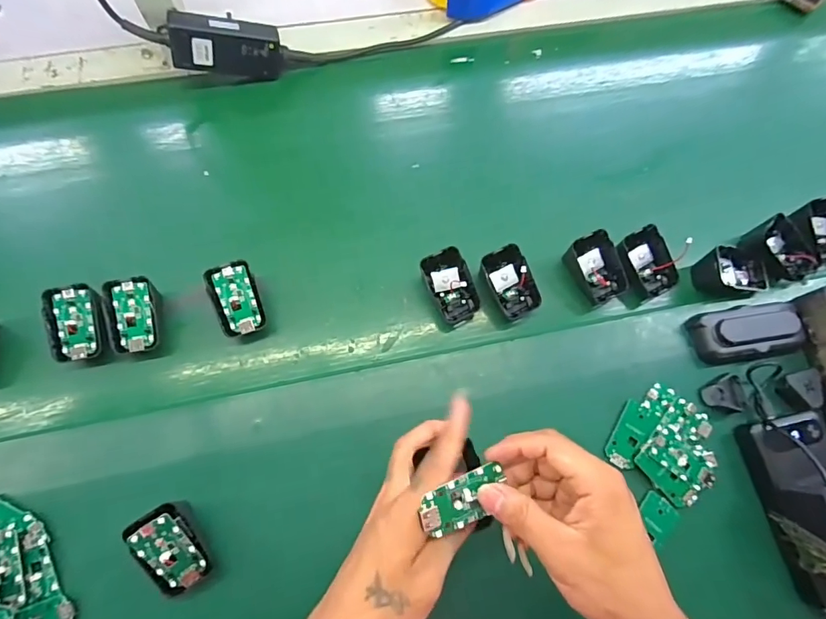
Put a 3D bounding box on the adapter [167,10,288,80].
[{"bbox_3d":[-0.207,-0.297,0.515,0.121,0.048,0.032,-2,70,-20],"label":"adapter"}]

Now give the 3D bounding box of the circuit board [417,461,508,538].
[{"bbox_3d":[0.033,0.123,0.291,0.057,0.004,0.031,-16,93,-23],"label":"circuit board"}]

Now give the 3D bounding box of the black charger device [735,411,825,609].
[{"bbox_3d":[0.358,0.165,0.378,0.076,0.072,0.154,-7,71,-5],"label":"black charger device"}]

